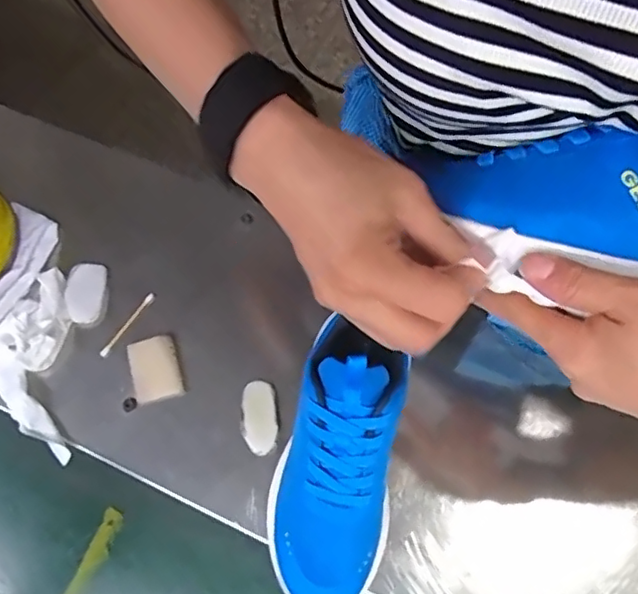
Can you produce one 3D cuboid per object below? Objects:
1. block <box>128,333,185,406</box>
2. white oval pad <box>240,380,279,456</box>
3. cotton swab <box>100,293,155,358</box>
[{"bbox_3d":[-0.144,0.063,0.522,0.041,0.012,0.055,-18,71,-3],"label":"block"},{"bbox_3d":[-0.050,0.103,0.506,0.031,0.019,0.061,-3,71,2],"label":"white oval pad"},{"bbox_3d":[-0.175,0.025,0.540,0.008,0.004,0.071,34,76,13],"label":"cotton swab"}]

